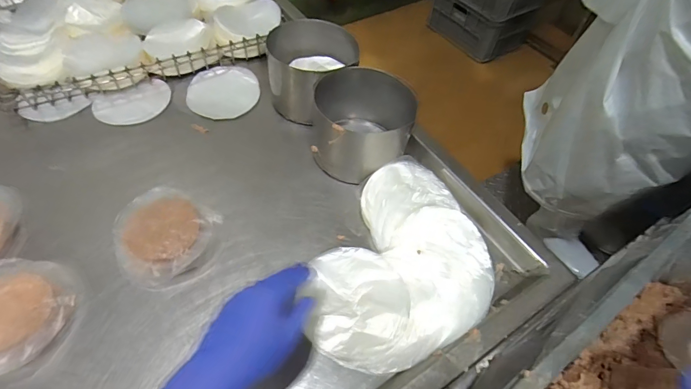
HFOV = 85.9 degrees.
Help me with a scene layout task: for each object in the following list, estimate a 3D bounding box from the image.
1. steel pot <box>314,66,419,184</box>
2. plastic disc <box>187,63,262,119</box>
[{"bbox_3d":[0.026,-0.100,0.552,0.143,0.107,0.135,-1,56,-2],"label":"steel pot"},{"bbox_3d":[-0.216,-0.186,0.660,0.119,0.007,0.133,-13,58,-10],"label":"plastic disc"}]

